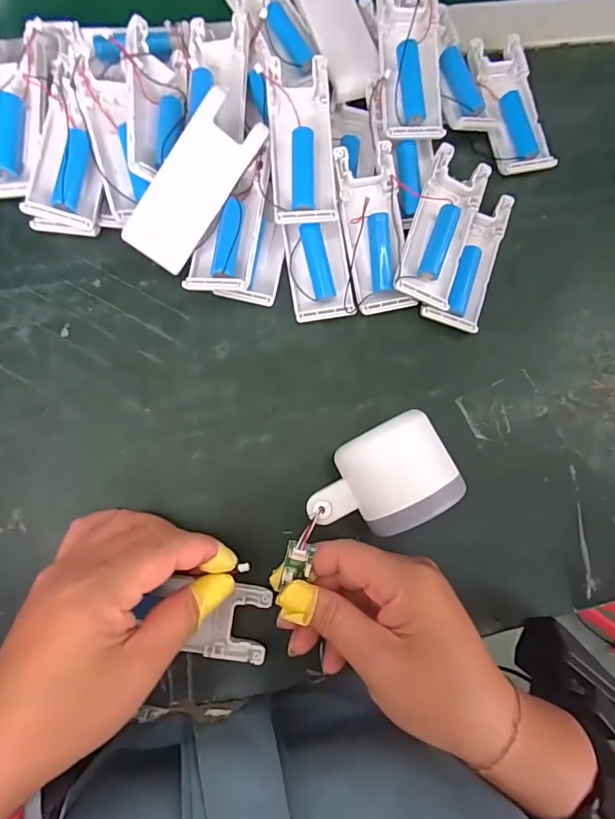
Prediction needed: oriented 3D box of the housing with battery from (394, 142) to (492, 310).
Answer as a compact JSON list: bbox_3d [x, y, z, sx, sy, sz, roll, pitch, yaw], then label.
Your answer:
[{"bbox_3d":[0.089,-0.120,0.304,0.041,0.022,0.102,19,81,-3],"label":"housing with battery"}]

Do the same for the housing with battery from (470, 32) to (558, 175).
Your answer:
[{"bbox_3d":[0.151,-0.225,0.335,0.043,0.012,0.103,-14,84,-7],"label":"housing with battery"}]

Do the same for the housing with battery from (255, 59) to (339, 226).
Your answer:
[{"bbox_3d":[-0.005,-0.167,0.287,0.040,0.019,0.101,-5,83,-6],"label":"housing with battery"}]

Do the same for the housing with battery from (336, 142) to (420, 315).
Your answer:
[{"bbox_3d":[0.044,-0.118,0.300,0.040,0.020,0.104,-12,94,0],"label":"housing with battery"}]

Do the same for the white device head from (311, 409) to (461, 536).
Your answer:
[{"bbox_3d":[0.039,0.042,0.261,0.079,0.059,0.055,-26,85,-8],"label":"white device head"}]

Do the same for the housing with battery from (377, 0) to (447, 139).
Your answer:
[{"bbox_3d":[0.067,-0.231,0.296,0.042,0.020,0.103,-4,89,0],"label":"housing with battery"}]

